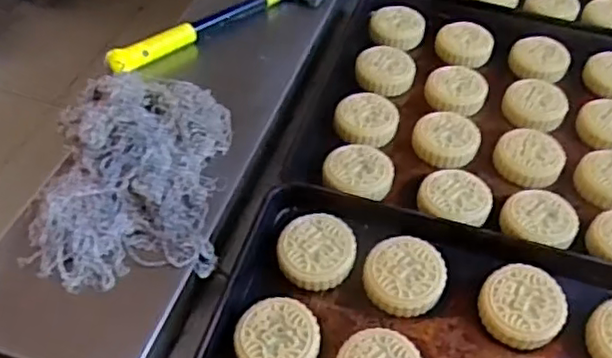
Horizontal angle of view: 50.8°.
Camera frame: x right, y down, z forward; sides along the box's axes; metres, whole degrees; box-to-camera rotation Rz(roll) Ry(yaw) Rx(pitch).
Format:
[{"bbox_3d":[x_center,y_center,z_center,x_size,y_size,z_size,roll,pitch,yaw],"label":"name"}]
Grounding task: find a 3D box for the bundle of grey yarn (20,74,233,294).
[{"bbox_3d":[-0.161,-0.010,0.612,0.157,0.071,0.233,3,47,0],"label":"bundle of grey yarn"}]

